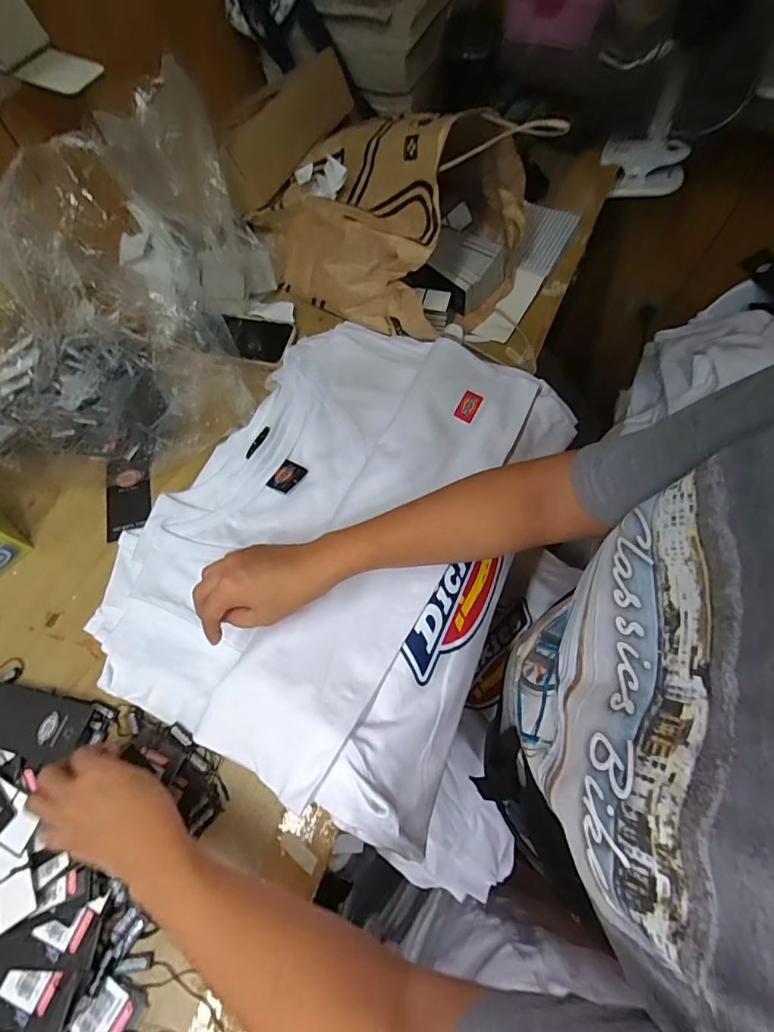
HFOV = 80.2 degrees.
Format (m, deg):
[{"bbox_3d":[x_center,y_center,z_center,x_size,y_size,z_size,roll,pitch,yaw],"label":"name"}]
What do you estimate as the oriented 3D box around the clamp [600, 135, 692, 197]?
[{"bbox_3d":[0.423,-0.574,0.756,0.137,0.065,0.047,-1,65,1],"label":"clamp"}]

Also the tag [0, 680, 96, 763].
[{"bbox_3d":[-0.321,0.183,0.411,0.109,0.005,0.050,7,51,13],"label":"tag"}]

